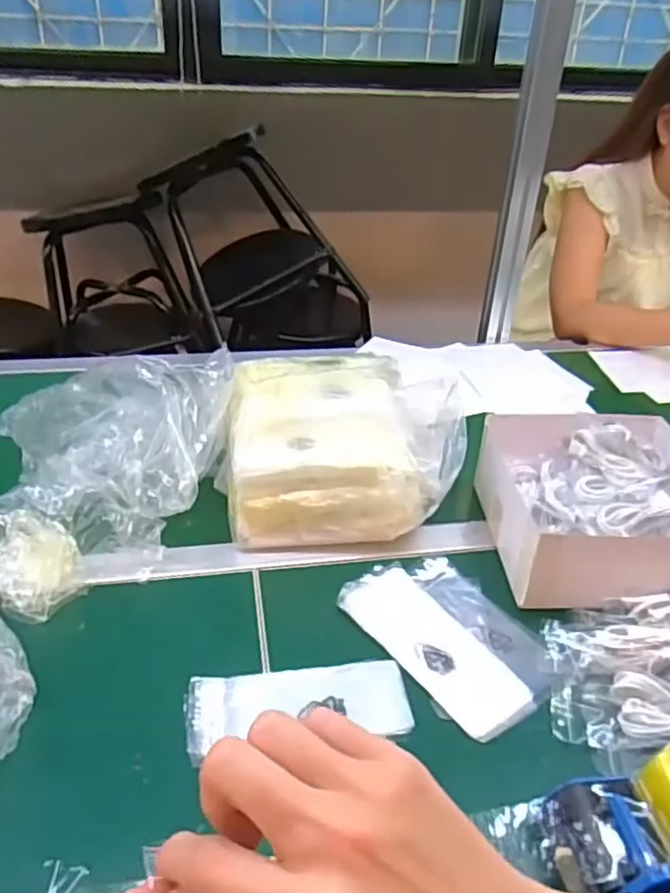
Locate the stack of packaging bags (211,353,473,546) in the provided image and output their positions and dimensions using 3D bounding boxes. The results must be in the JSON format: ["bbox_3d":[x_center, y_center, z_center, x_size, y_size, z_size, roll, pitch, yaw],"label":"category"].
[{"bbox_3d":[0.007,-0.008,0.762,0.233,0.124,0.220,0,34,-4],"label":"stack of packaging bags"}]

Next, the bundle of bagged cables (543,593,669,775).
[{"bbox_3d":[0.280,0.182,0.572,0.213,0.041,0.158,2,34,-2],"label":"bundle of bagged cables"}]

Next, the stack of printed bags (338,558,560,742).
[{"bbox_3d":[0.104,0.164,0.620,0.126,0.008,0.188,-19,39,-29],"label":"stack of printed bags"}]

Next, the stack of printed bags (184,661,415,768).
[{"bbox_3d":[-0.029,0.205,0.557,0.175,0.009,0.070,-3,34,-9],"label":"stack of printed bags"}]

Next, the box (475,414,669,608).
[{"bbox_3d":[0.269,0.061,0.715,0.210,0.096,0.223,0,34,-5],"label":"box"}]

